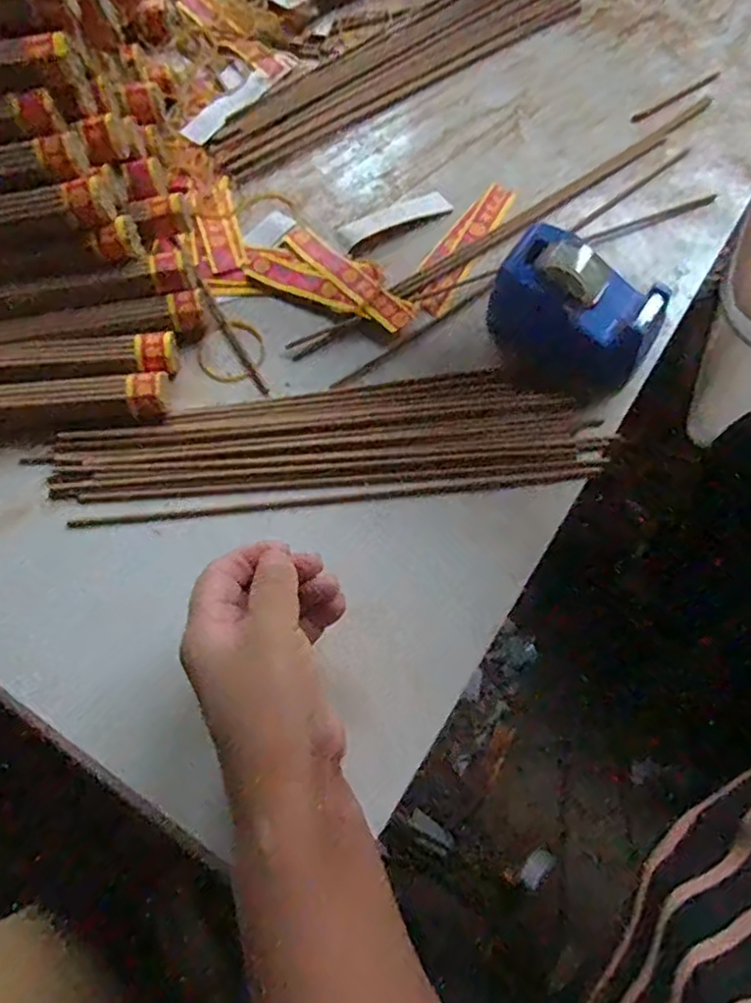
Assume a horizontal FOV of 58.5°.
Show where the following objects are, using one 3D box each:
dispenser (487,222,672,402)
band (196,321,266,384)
[{"bbox_3d":[0.119,-0.111,0.406,0.101,0.052,0.068,36,75,15],"label":"dispenser"},{"bbox_3d":[-0.094,-0.097,0.440,0.044,0.004,0.038,-43,73,-12],"label":"band"}]

